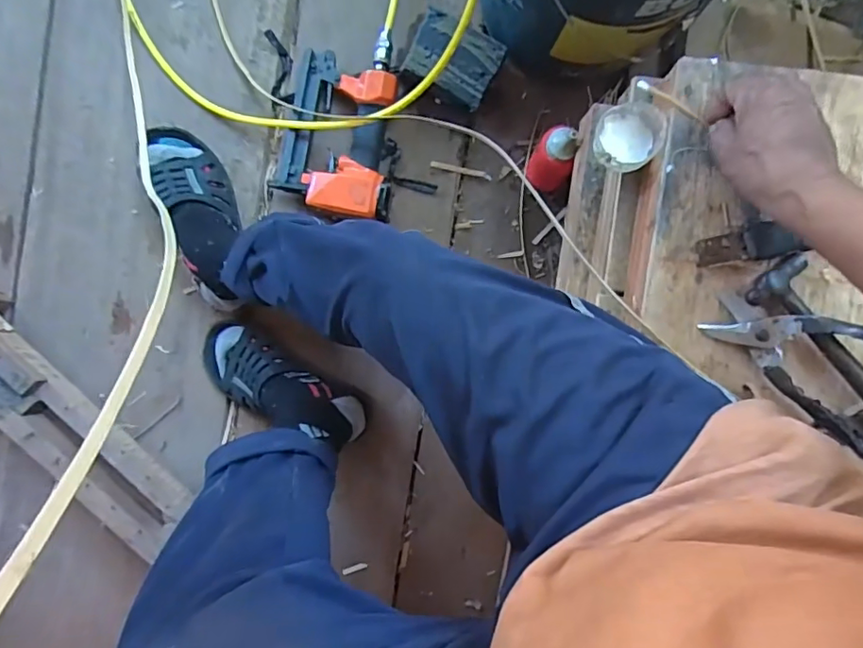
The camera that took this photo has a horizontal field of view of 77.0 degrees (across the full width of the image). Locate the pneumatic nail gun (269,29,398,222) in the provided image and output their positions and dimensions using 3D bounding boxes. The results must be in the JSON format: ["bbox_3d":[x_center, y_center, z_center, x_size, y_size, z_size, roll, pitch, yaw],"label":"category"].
[{"bbox_3d":[-0.126,-0.265,0.724,0.159,0.073,0.251,3,93,1],"label":"pneumatic nail gun"}]

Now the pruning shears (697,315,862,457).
[{"bbox_3d":[0.330,0.044,0.421,0.205,0.032,0.090,44,112,14],"label":"pruning shears"}]

